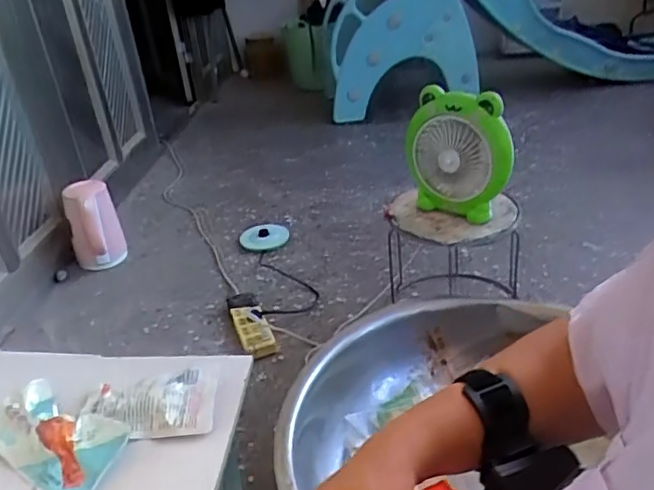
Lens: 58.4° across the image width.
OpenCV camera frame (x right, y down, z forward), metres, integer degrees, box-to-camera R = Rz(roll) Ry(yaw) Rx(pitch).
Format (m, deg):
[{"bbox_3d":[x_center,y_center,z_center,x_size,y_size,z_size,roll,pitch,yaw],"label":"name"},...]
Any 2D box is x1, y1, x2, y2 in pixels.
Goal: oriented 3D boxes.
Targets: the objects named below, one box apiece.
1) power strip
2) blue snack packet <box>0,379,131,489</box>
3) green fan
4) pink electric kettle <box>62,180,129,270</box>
[{"bbox_3d":[-0.188,0.182,1.426,0.077,0.042,0.259,-16,31,-16],"label":"power strip"},{"bbox_3d":[-0.261,0.180,0.552,0.162,0.026,0.075,15,36,32],"label":"blue snack packet"},{"bbox_3d":[0.269,-0.189,1.219,0.204,0.254,0.074,18,38,36],"label":"green fan"},{"bbox_3d":[-0.687,-0.070,1.726,0.143,0.254,0.104,-16,31,-16],"label":"pink electric kettle"}]

